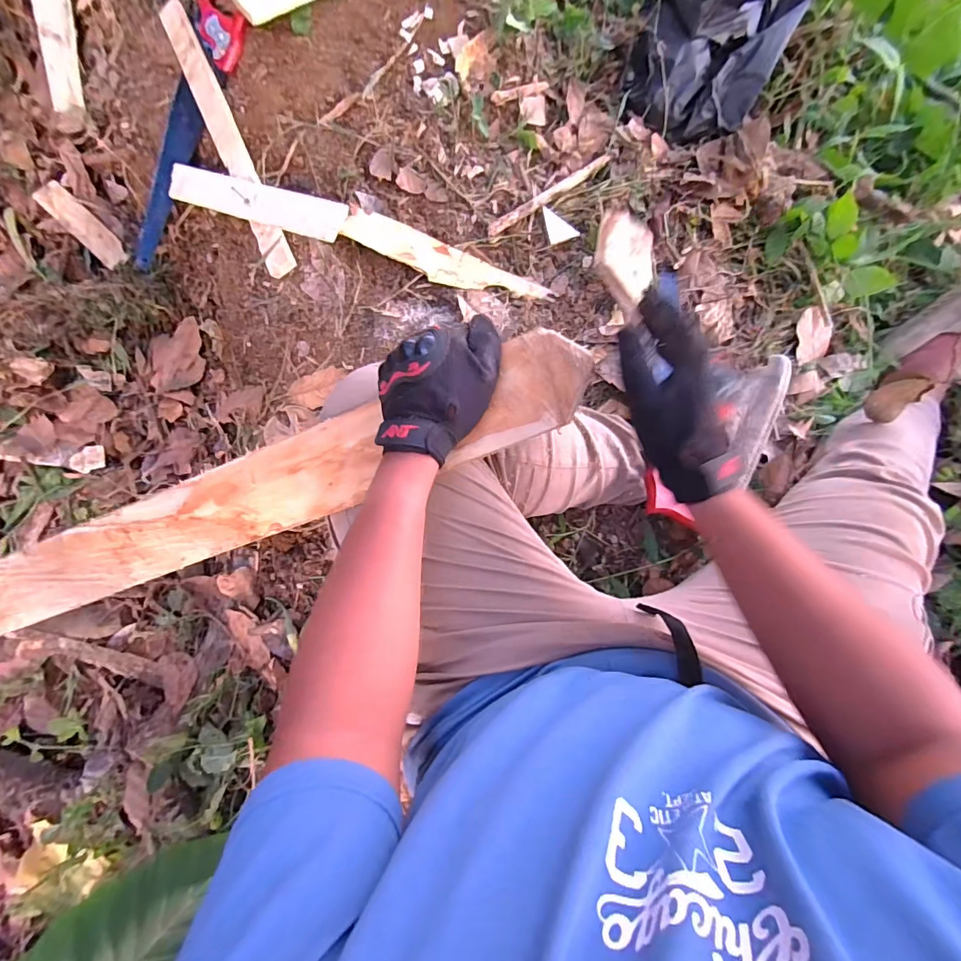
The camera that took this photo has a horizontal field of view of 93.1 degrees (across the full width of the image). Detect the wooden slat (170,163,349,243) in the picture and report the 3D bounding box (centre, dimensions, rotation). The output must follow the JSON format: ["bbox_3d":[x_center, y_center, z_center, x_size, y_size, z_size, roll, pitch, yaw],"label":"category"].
[{"bbox_3d":[-0.337,-0.405,0.657,0.335,0.017,0.050,25,115,21],"label":"wooden slat"}]

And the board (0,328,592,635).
[{"bbox_3d":[-0.309,0.038,0.497,0.789,0.016,0.099,-19,83,16],"label":"board"}]

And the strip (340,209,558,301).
[{"bbox_3d":[-0.047,-0.327,0.689,0.318,0.012,0.057,23,86,-3],"label":"strip"}]

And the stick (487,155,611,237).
[{"bbox_3d":[0.109,-0.461,0.731,0.246,0.017,0.025,-39,83,-14],"label":"stick"}]

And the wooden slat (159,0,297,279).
[{"bbox_3d":[-0.398,-0.542,0.704,0.043,0.018,0.516,-25,83,2],"label":"wooden slat"}]

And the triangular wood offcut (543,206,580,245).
[{"bbox_3d":[0.121,-0.400,0.727,0.067,0.004,0.041,33,85,-14],"label":"triangular wood offcut"}]

